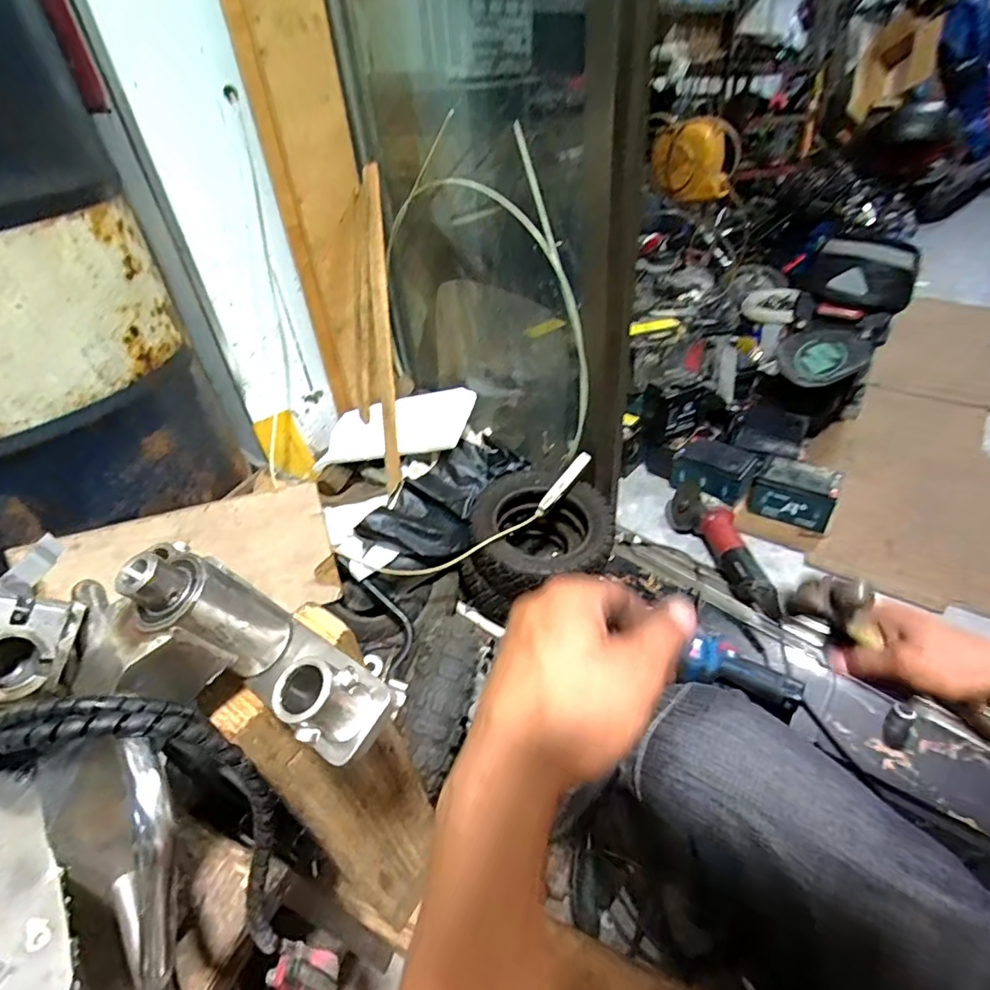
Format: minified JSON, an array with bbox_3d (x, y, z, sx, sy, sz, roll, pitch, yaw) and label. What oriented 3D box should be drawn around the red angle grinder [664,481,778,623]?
[{"bbox_3d":[0.441,0.093,1.059,0.084,0.071,0.334,-13,39,-10],"label":"red angle grinder"}]

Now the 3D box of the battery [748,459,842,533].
[{"bbox_3d":[0.628,-0.006,1.150,0.156,0.094,0.103,17,43,25],"label":"battery"}]

